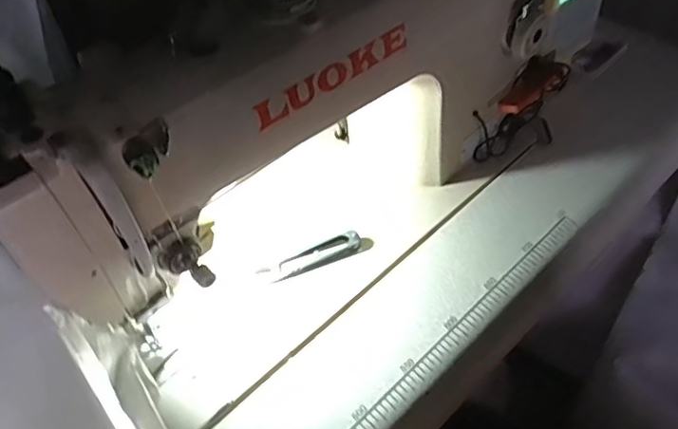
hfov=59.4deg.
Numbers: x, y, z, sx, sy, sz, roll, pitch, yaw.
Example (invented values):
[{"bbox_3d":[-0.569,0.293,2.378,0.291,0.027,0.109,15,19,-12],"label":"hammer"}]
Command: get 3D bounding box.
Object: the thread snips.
[{"bbox_3d":[-0.024,0.037,0.518,0.088,0.016,0.020,-20,50,-11],"label":"thread snips"}]

